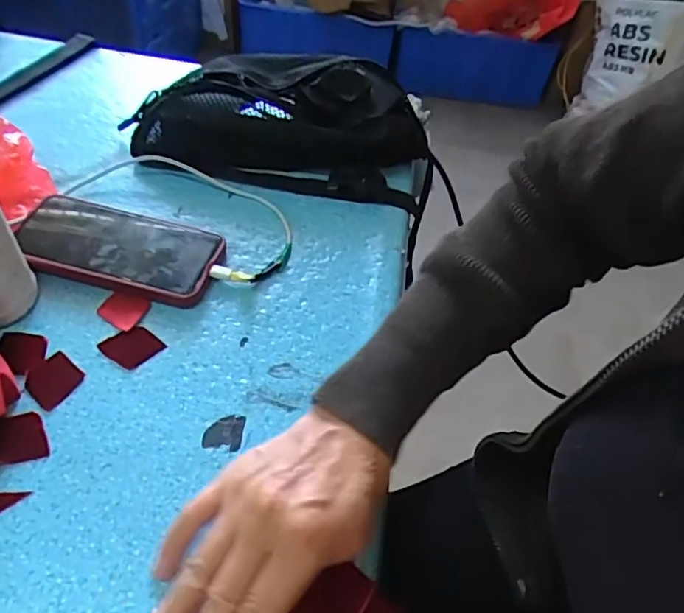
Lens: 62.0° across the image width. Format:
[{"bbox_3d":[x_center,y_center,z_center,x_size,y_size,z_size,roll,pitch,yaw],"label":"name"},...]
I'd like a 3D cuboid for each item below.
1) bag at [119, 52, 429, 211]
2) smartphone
[{"bbox_3d":[-0.057,-0.185,0.555,0.268,0.077,0.139,8,49,0],"label":"bag"},{"bbox_3d":[-0.179,-0.049,0.463,0.152,0.019,0.084,12,50,4],"label":"smartphone"}]

